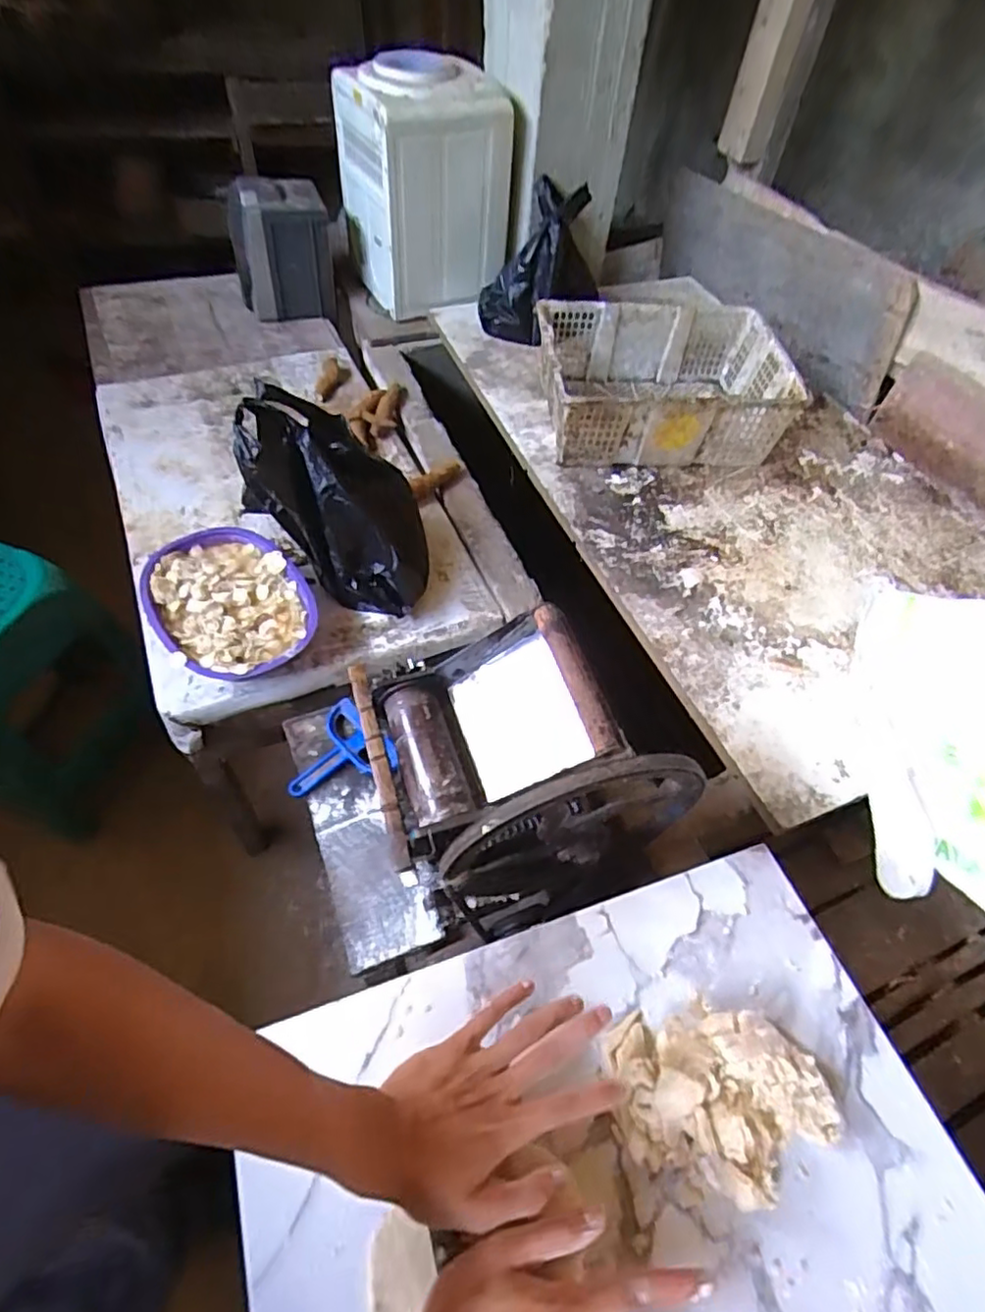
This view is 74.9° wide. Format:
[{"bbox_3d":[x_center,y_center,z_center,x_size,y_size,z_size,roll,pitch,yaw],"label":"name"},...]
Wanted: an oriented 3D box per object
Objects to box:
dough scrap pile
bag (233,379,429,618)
[{"bbox_3d":[0.169,0.325,0.473,0.152,0.045,0.116,-5,56,-8],"label":"dough scrap pile"},{"bbox_3d":[-0.224,-0.236,0.995,0.275,0.254,0.181,24,57,11],"label":"bag"}]

